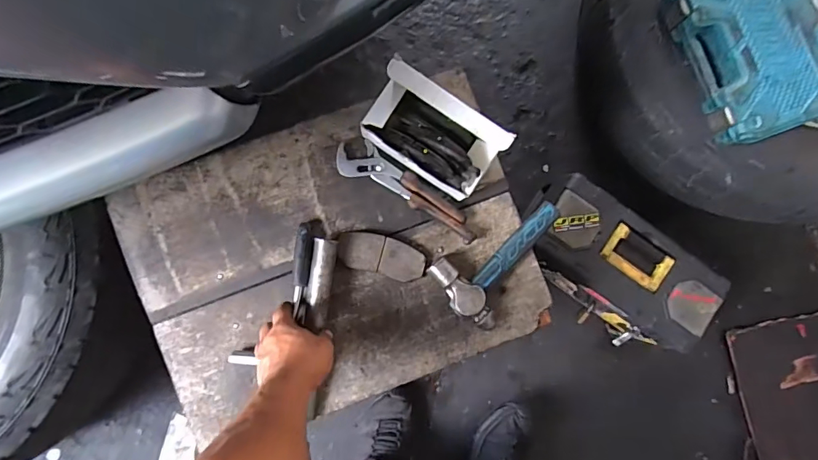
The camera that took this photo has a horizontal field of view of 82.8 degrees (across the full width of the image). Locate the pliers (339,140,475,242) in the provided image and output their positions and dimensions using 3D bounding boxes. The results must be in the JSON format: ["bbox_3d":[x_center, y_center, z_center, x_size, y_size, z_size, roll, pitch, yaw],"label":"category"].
[{"bbox_3d":[0.000,-0.057,0.654,0.223,0.028,0.051,30,86,-2],"label":"pliers"}]

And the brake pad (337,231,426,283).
[{"bbox_3d":[-0.039,0.036,0.653,0.122,0.018,0.053,15,86,-3],"label":"brake pad"}]

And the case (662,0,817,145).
[{"bbox_3d":[0.532,-0.281,0.698,0.206,0.057,0.271,-20,89,-5],"label":"case"}]

